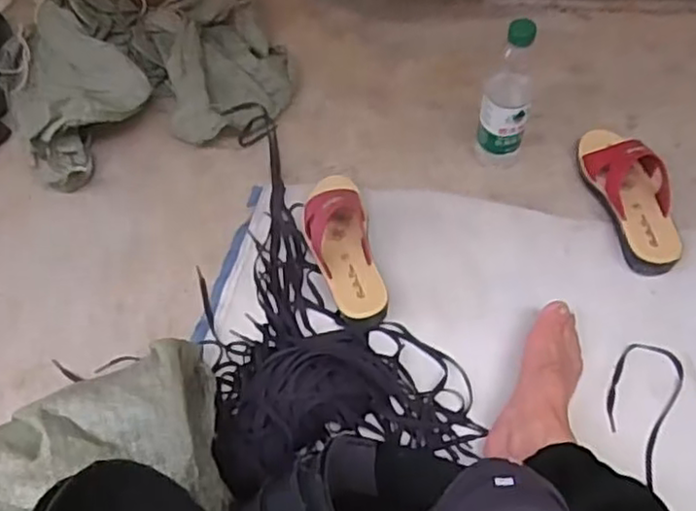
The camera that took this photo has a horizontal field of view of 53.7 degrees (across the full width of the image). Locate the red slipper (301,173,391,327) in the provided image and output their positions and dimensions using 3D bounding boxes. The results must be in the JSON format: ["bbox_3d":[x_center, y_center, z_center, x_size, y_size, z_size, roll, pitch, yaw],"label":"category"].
[{"bbox_3d":[-0.008,-0.015,0.877,0.083,0.081,0.228,-9,58,-3],"label":"red slipper"}]

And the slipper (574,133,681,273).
[{"bbox_3d":[0.375,-0.081,0.905,0.087,0.062,0.232,-11,58,-4],"label":"slipper"}]

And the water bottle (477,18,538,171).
[{"bbox_3d":[0.207,-0.197,0.893,0.061,0.225,0.056,-1,58,2],"label":"water bottle"}]

